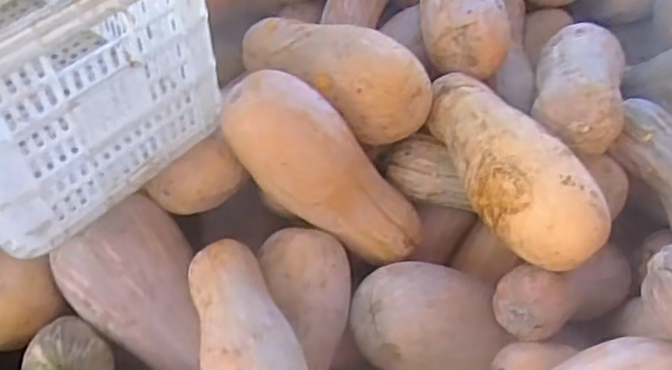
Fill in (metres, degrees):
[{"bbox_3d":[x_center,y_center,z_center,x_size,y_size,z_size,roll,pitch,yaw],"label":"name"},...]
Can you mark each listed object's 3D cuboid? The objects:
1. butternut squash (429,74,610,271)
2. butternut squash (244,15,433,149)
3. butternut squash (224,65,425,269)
[{"bbox_3d":[0.237,-0.038,0.894,0.108,0.110,0.328,-13,51,-23],"label":"butternut squash"},{"bbox_3d":[-0.010,-0.176,0.995,0.127,0.139,0.301,-23,39,-35],"label":"butternut squash"},{"bbox_3d":[-0.009,-0.012,0.908,0.122,0.342,0.110,-39,28,14],"label":"butternut squash"}]

